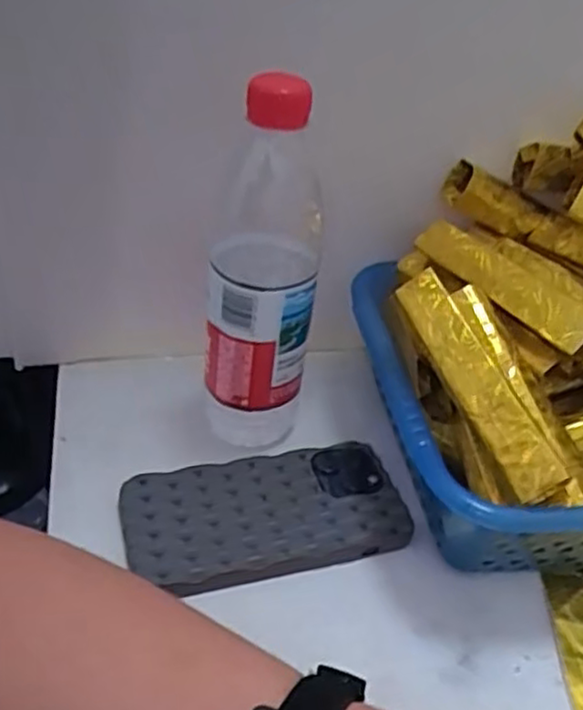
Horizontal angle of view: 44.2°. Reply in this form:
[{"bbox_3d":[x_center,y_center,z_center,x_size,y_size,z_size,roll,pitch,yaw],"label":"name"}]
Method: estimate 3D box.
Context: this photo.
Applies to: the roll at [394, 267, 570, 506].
[{"bbox_3d":[0.093,0.013,0.367,0.021,0.019,0.128,-15,64,-26],"label":"roll"}]

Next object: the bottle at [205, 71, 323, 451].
[{"bbox_3d":[-0.016,-0.050,0.422,0.060,0.224,0.068,5,38,-3],"label":"bottle"}]

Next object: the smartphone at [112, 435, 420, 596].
[{"bbox_3d":[-0.014,0.091,0.420,0.160,0.010,0.080,-8,40,-19],"label":"smartphone"}]

